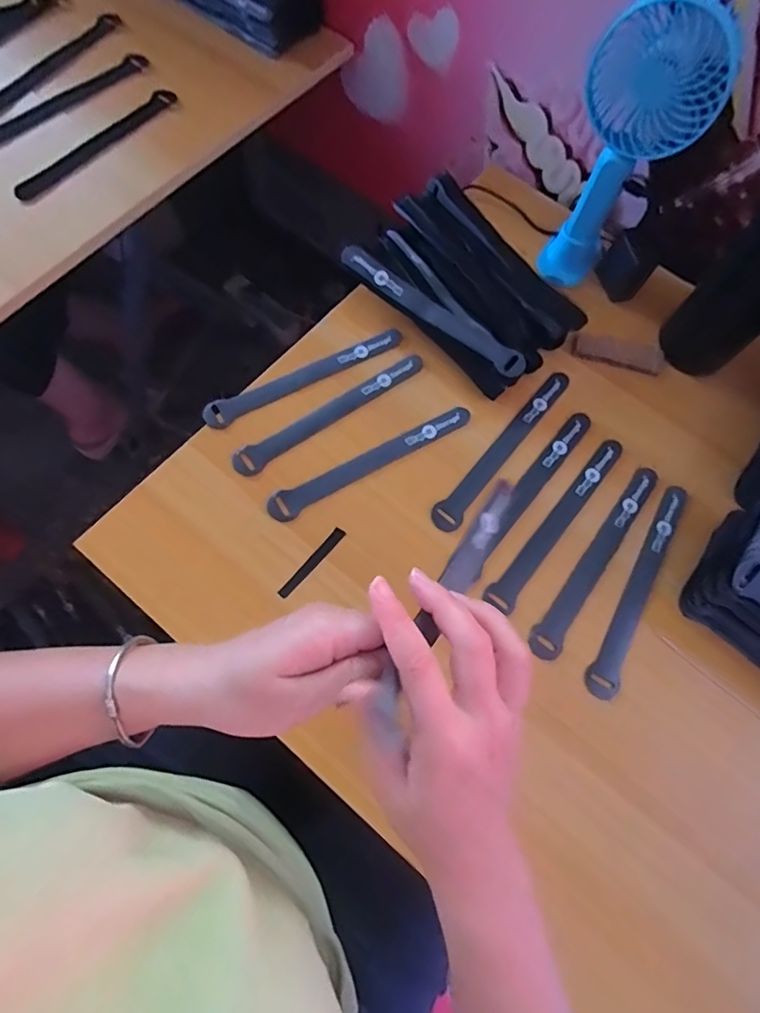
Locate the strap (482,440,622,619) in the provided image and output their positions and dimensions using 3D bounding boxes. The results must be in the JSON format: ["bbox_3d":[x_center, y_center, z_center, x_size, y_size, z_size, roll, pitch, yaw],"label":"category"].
[{"bbox_3d":[0.153,0.012,0.431,0.023,0.004,0.191,39,73,10],"label":"strap"}]

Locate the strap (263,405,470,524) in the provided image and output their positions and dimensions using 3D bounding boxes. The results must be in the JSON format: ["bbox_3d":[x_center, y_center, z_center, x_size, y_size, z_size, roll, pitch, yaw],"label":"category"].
[{"bbox_3d":[-0.006,-0.041,0.440,0.193,0.004,0.024,-30,75,-12],"label":"strap"}]

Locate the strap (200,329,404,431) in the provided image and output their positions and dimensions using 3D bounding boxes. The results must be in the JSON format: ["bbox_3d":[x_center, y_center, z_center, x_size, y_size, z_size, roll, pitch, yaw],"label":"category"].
[{"bbox_3d":[-0.067,-0.120,0.467,0.195,0.004,0.024,-29,76,-14],"label":"strap"}]

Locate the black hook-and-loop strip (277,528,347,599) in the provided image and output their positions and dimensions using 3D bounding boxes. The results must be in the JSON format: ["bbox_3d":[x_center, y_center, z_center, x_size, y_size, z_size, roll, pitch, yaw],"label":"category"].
[{"bbox_3d":[-0.054,0.045,0.407,0.010,0.004,0.070,38,73,10],"label":"black hook-and-loop strip"}]

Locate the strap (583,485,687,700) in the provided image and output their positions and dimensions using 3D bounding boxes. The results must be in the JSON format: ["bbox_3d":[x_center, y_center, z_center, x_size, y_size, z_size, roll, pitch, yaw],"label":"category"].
[{"bbox_3d":[0.216,0.064,0.417,0.024,0.009,0.194,32,72,8],"label":"strap"}]

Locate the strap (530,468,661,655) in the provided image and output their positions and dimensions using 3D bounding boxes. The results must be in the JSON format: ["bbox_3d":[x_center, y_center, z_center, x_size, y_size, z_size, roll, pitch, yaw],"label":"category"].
[{"bbox_3d":[0.183,0.042,0.424,0.024,0.005,0.195,38,71,9],"label":"strap"}]

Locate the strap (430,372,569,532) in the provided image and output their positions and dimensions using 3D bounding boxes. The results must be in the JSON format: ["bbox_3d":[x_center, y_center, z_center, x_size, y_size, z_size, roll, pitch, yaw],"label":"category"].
[{"bbox_3d":[0.111,-0.053,0.450,0.022,0.010,0.196,38,73,10],"label":"strap"}]

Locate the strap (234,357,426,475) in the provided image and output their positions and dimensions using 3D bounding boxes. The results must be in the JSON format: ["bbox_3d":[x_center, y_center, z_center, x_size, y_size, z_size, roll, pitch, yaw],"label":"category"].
[{"bbox_3d":[-0.041,-0.084,0.453,0.194,0.009,0.023,-33,75,-13],"label":"strap"}]

